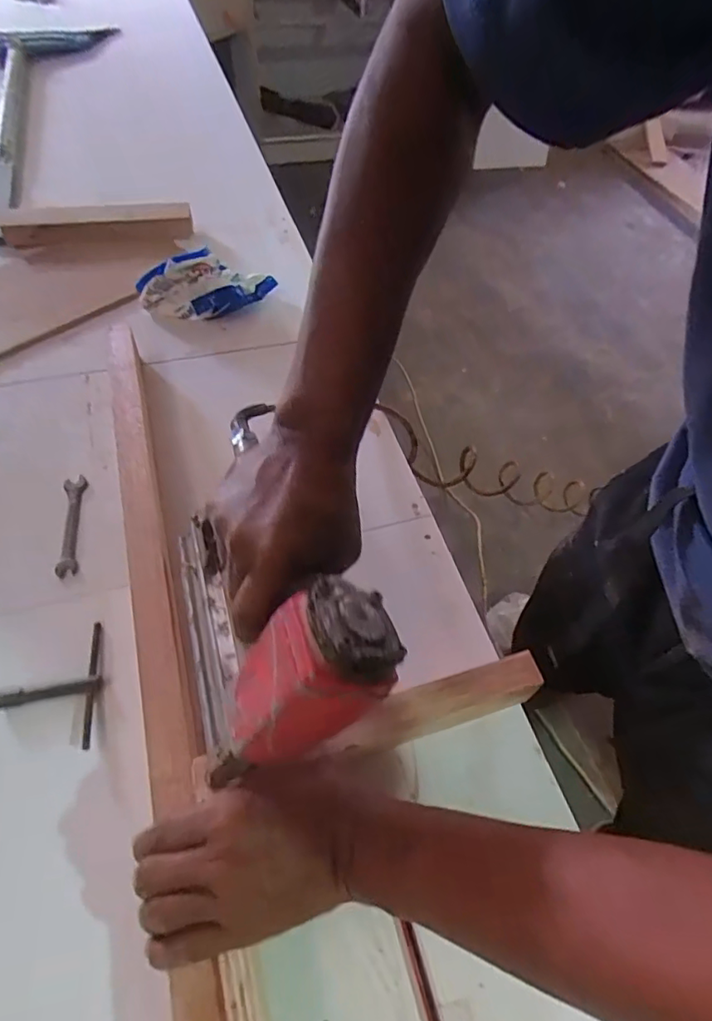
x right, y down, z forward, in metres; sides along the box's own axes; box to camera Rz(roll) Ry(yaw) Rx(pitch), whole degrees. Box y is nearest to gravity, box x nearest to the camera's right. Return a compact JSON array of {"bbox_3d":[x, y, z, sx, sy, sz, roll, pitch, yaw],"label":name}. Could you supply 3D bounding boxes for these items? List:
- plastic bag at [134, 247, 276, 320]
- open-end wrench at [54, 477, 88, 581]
[{"bbox_3d":[-0.189,-0.294,0.721,0.172,0.067,0.069,-24,59,-19],"label":"plastic bag"},{"bbox_3d":[-0.272,0.012,0.530,0.022,0.012,0.110,-9,55,-9],"label":"open-end wrench"}]

